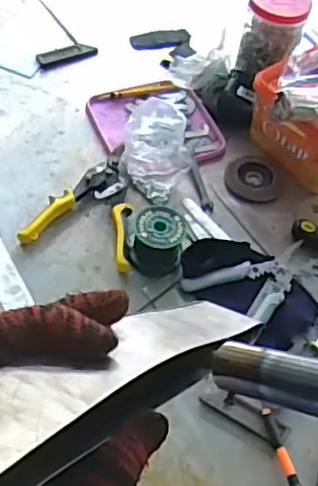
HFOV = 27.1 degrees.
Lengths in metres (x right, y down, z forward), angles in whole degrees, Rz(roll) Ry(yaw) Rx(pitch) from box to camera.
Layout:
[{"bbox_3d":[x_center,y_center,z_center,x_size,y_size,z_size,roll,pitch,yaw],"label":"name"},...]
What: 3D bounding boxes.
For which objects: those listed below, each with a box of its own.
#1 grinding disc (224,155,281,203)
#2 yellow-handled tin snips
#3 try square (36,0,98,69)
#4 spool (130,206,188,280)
[{"bbox_3d":[0.145,-0.102,1.025,0.082,0.005,0.085,3,54,-3],"label":"grinding disc"},{"bbox_3d":[-0.092,-0.056,0.947,0.150,0.024,0.181,16,54,6],"label":"yellow-handled tin snips"},{"bbox_3d":[-0.196,-0.405,1.216,0.106,0.013,0.234,-15,56,-15],"label":"try square"},{"bbox_3d":[-0.001,-0.002,0.896,0.067,0.064,0.071,3,54,-3],"label":"spool"}]

